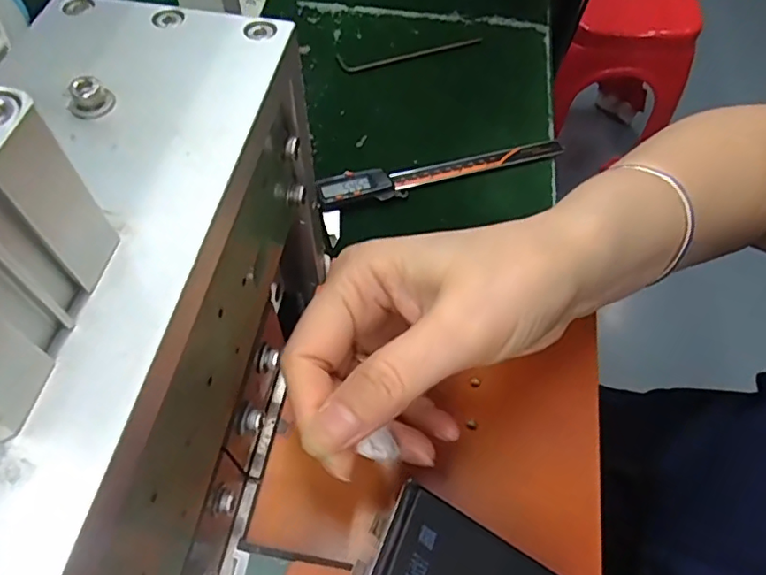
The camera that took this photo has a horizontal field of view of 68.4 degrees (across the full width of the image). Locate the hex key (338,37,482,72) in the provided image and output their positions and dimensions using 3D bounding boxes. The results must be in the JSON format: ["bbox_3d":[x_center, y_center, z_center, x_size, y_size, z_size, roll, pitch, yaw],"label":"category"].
[{"bbox_3d":[0.030,-0.235,0.560,0.149,0.004,0.025,-15,61,-10],"label":"hex key"}]

